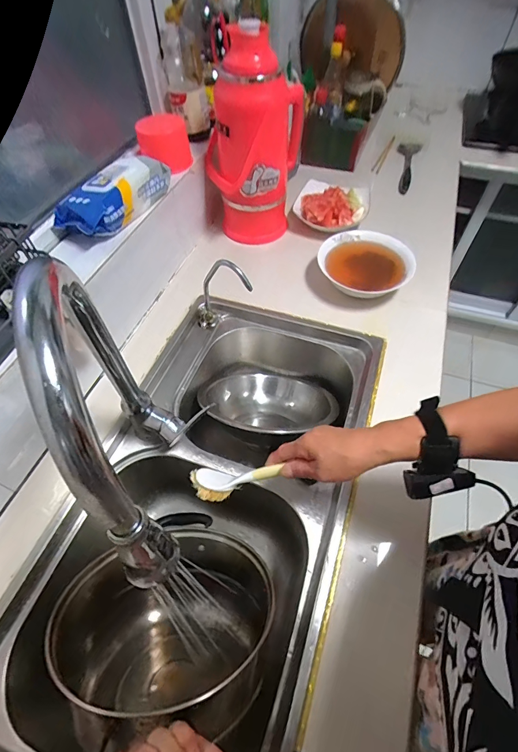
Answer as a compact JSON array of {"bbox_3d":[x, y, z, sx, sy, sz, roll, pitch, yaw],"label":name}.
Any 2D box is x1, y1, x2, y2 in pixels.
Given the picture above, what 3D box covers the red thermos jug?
[{"bbox_3d":[-0.015,-0.496,0.808,0.199,0.381,0.169,5,56,4],"label":"red thermos jug"}]

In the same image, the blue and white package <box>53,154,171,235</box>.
[{"bbox_3d":[-0.261,-0.334,0.669,0.098,0.057,0.228,22,58,15],"label":"blue and white package"}]

